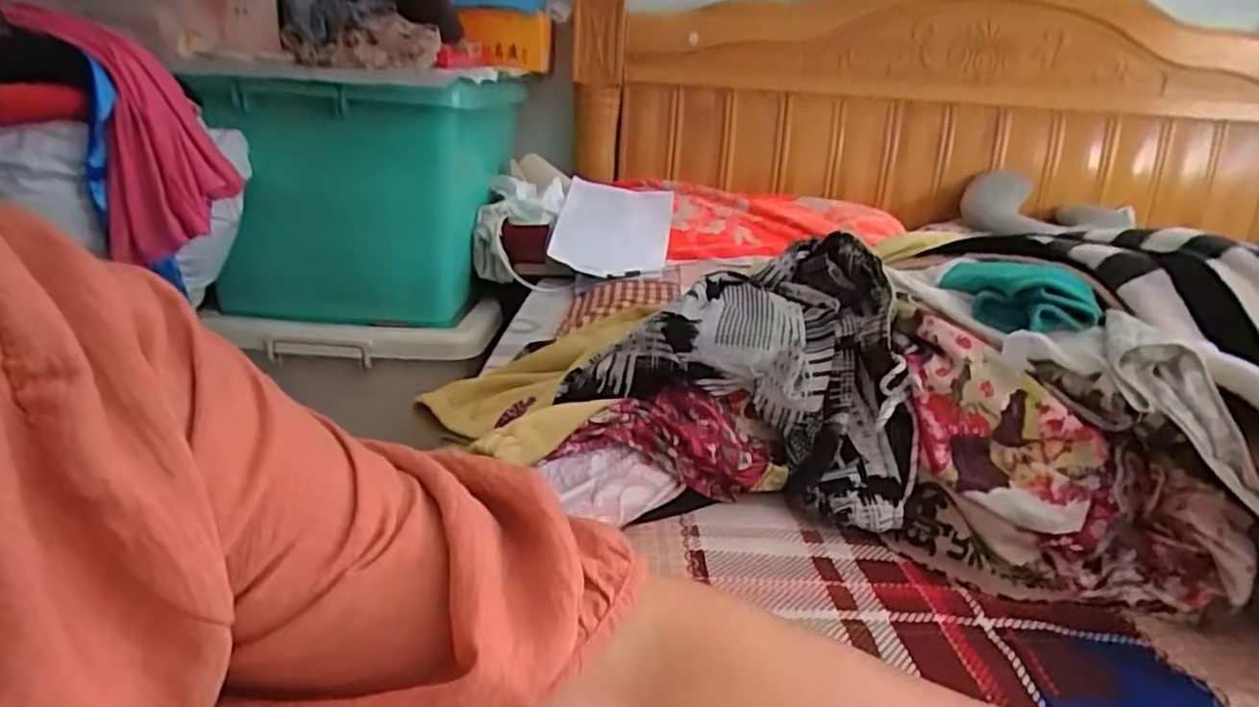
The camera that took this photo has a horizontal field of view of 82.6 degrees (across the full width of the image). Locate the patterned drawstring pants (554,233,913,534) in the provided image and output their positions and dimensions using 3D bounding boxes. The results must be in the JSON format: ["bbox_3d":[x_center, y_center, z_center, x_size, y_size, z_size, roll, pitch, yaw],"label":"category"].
[{"bbox_3d":[0.118,-0.001,0.676,0.309,0.172,0.242,13,23,23],"label":"patterned drawstring pants"}]

